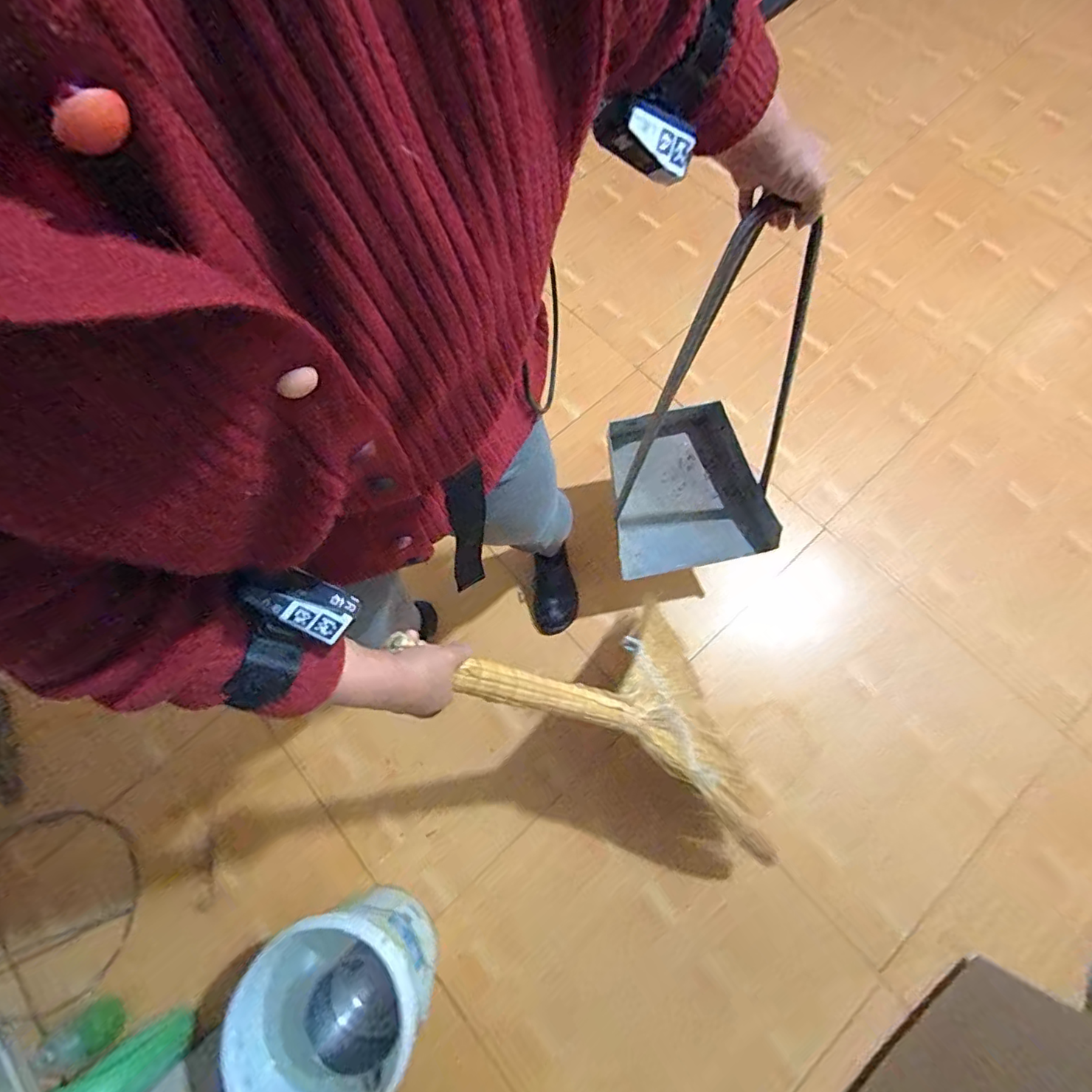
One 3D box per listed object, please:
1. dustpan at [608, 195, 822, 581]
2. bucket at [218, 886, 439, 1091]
[{"bbox_3d":[0.276,-0.176,0.824,0.306,0.586,0.289,-15,75,-3],"label":"dustpan"},{"bbox_3d":[-0.325,0.715,0.860,0.246,0.235,0.253,0,75,1],"label":"bucket"}]

